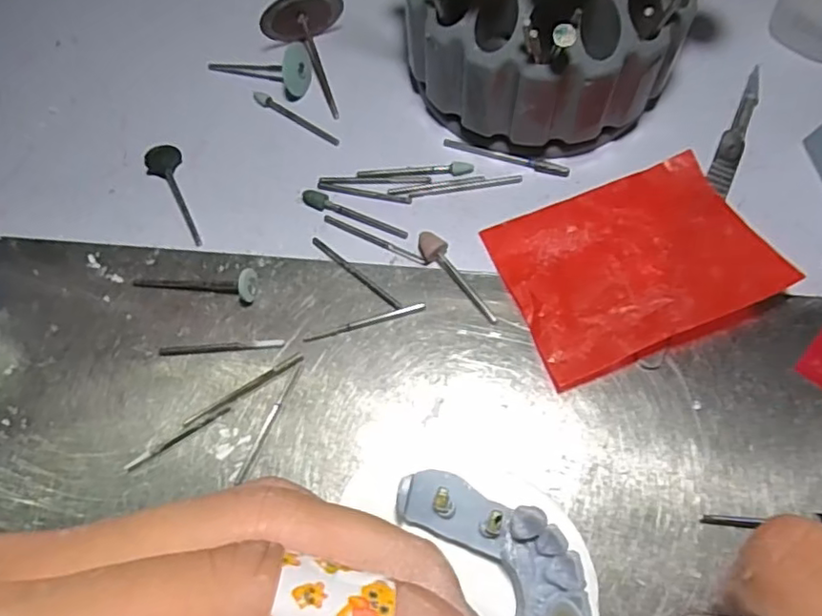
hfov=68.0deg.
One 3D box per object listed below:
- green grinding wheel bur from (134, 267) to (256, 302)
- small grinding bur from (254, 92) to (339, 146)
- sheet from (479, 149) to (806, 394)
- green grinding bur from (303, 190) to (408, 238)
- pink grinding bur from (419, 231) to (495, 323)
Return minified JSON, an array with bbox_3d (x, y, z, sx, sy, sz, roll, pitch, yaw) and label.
[{"bbox_3d":[-0.078,-0.011,0.217,0.046,0.011,0.010,7,67,6],"label":"green grinding wheel bur"},{"bbox_3d":[-0.047,-0.079,0.250,0.043,0.004,0.004,31,73,14],"label":"small grinding bur"},{"bbox_3d":[0.076,-0.017,0.210,0.084,0.014,0.065,-20,67,-5],"label":"sheet"},{"bbox_3d":[-0.021,-0.036,0.229,0.042,0.004,0.006,21,69,12],"label":"green grinding bur"},{"bbox_3d":[0.015,-0.011,0.215,0.009,0.007,0.040,-30,68,-10],"label":"pink grinding bur"}]

